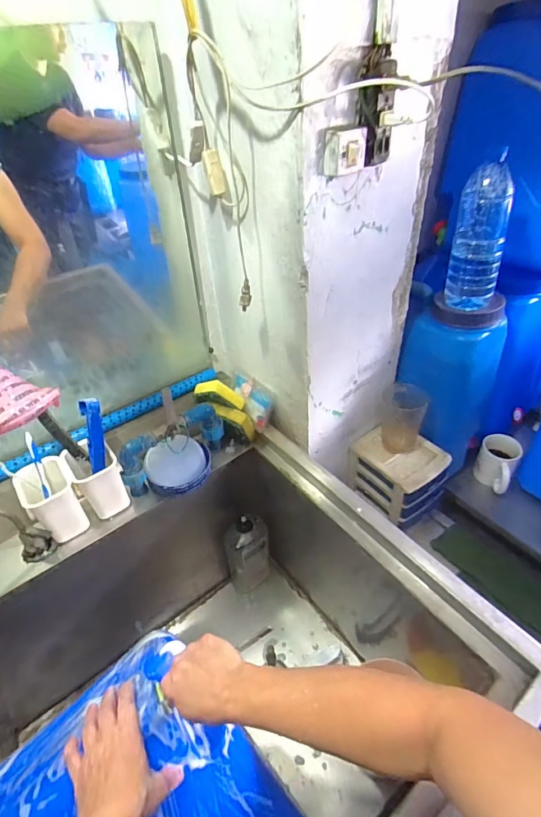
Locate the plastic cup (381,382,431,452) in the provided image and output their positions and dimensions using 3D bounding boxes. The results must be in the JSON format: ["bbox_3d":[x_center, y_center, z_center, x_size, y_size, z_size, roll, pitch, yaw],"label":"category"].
[{"bbox_3d":[0.276,0.022,0.872,0.087,0.121,0.075,0,41,5],"label":"plastic cup"}]

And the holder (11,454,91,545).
[{"bbox_3d":[-0.346,0.149,0.675,0.074,0.105,0.090,-29,46,-25],"label":"holder"}]

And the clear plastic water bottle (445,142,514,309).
[{"bbox_3d":[0.351,-0.281,0.710,0.070,0.219,0.068,-3,41,1],"label":"clear plastic water bottle"}]

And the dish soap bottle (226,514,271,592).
[{"bbox_3d":[-0.046,0.334,0.942,0.102,0.256,0.066,-14,42,-11],"label":"dish soap bottle"}]

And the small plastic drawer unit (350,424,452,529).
[{"bbox_3d":[0.277,0.141,0.909,0.143,0.127,0.173,-25,45,-22],"label":"small plastic drawer unit"}]

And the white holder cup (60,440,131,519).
[{"bbox_3d":[-0.289,0.117,0.705,0.071,0.108,0.082,-30,47,-26],"label":"white holder cup"}]

